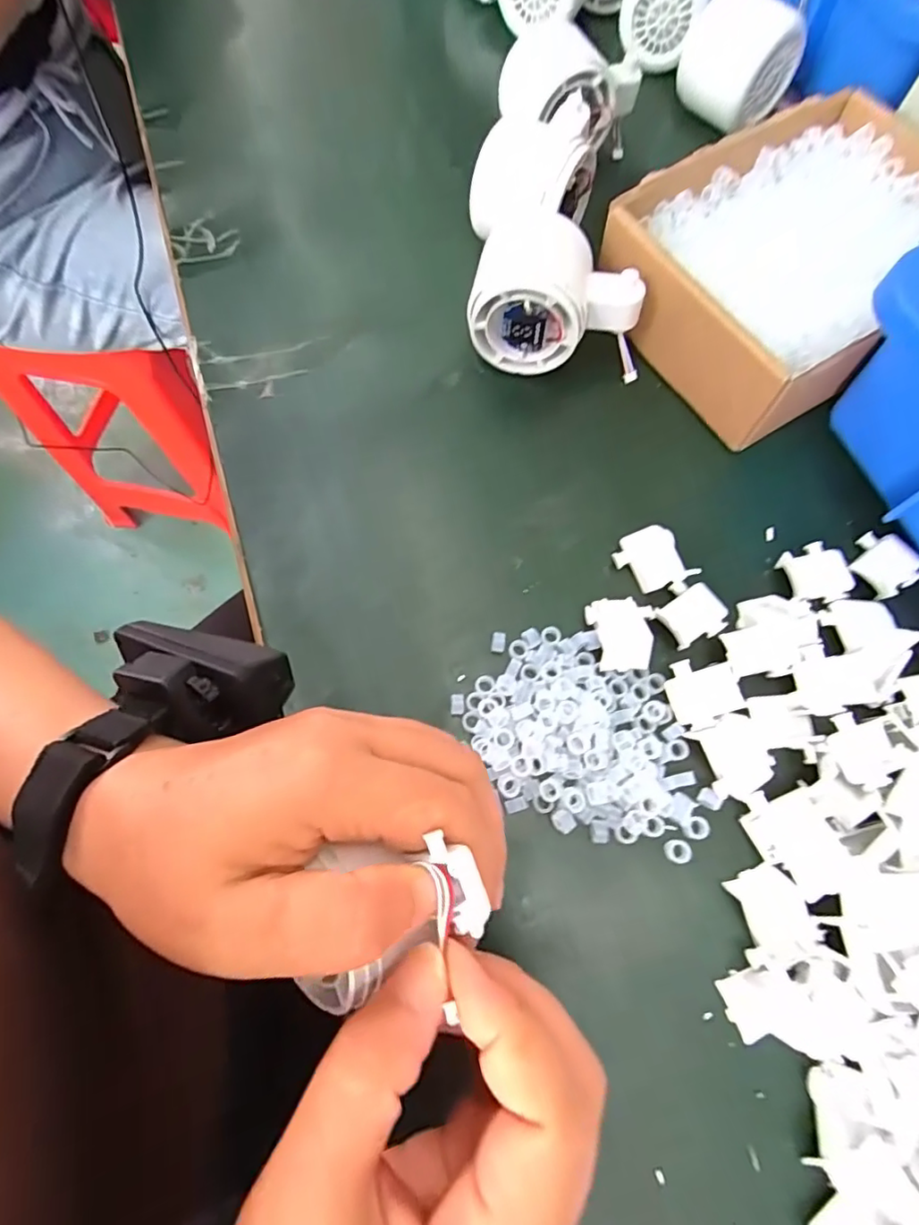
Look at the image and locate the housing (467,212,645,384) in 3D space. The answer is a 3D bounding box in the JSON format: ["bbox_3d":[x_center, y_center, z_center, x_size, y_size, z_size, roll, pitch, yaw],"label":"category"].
[{"bbox_3d":[0.051,-0.168,0.288,0.084,0.058,0.059,5,72,4],"label":"housing"}]

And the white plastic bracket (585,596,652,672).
[{"bbox_3d":[0.074,0.010,0.253,0.029,0.004,0.033,-8,72,0],"label":"white plastic bracket"}]

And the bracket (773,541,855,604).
[{"bbox_3d":[0.168,-0.018,0.264,0.030,0.008,0.029,-1,72,2],"label":"bracket"}]

